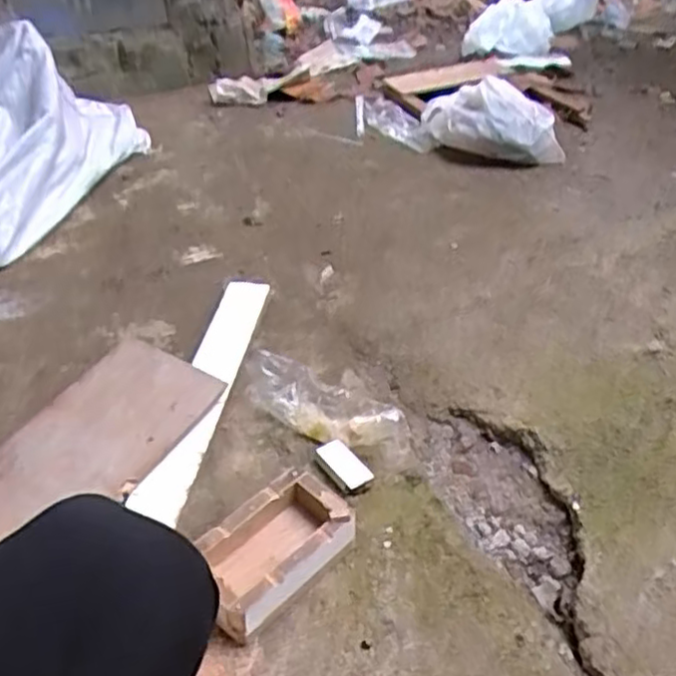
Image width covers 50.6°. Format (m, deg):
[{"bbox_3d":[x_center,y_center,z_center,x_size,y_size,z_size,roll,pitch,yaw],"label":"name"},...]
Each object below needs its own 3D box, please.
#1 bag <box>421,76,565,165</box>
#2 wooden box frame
[{"bbox_3d":[0.345,-0.510,1.671,0.337,0.138,0.159,29,47,31],"label":"bag"},{"bbox_3d":[-0.069,0.224,0.755,0.180,0.057,0.103,-31,49,-34],"label":"wooden box frame"}]

